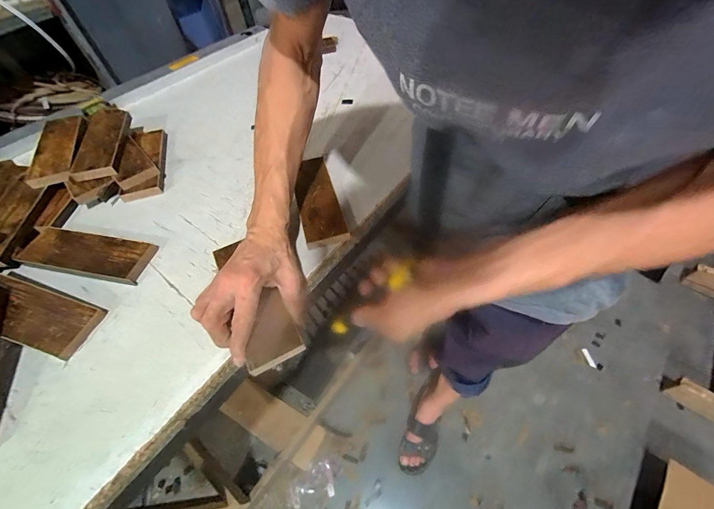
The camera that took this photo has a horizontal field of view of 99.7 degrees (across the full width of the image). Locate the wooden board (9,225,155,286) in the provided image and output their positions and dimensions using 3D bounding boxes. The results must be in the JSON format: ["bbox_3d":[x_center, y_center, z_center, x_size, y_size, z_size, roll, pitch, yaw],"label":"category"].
[{"bbox_3d":[-0.373,-0.001,0.410,0.184,0.018,0.063,6,55,9],"label":"wooden board"}]

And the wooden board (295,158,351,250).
[{"bbox_3d":[-0.060,-0.082,0.447,0.057,0.019,0.171,-15,54,-6],"label":"wooden board"}]

